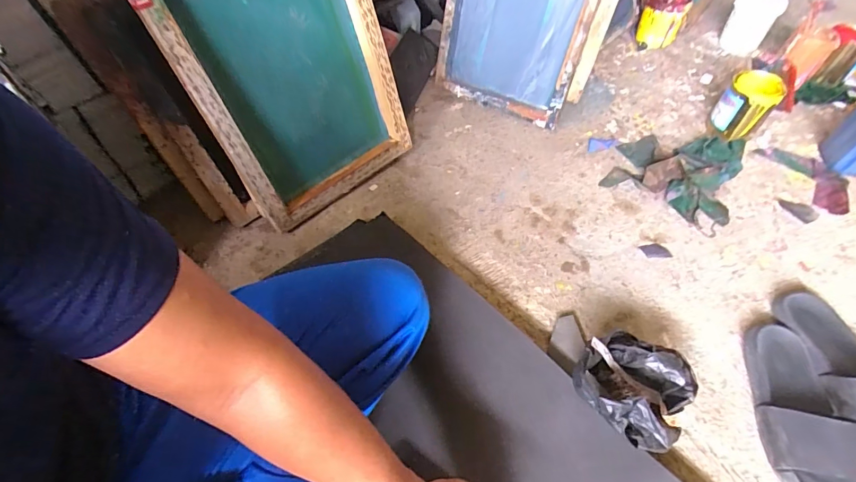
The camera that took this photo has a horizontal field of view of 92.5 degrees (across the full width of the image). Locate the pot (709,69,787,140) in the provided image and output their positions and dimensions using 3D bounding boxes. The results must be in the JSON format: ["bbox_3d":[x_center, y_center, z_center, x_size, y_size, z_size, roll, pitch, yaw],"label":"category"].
[{"bbox_3d":[0.745,-0.312,0.974,0.111,0.128,0.102,34,63,25],"label":"pot"}]

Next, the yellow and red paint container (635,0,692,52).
[{"bbox_3d":[0.724,-0.686,1.268,0.119,0.130,0.124,8,55,9],"label":"yellow and red paint container"}]

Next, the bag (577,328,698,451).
[{"bbox_3d":[0.297,0.217,0.604,0.146,0.098,0.149,33,59,26],"label":"bag"}]

